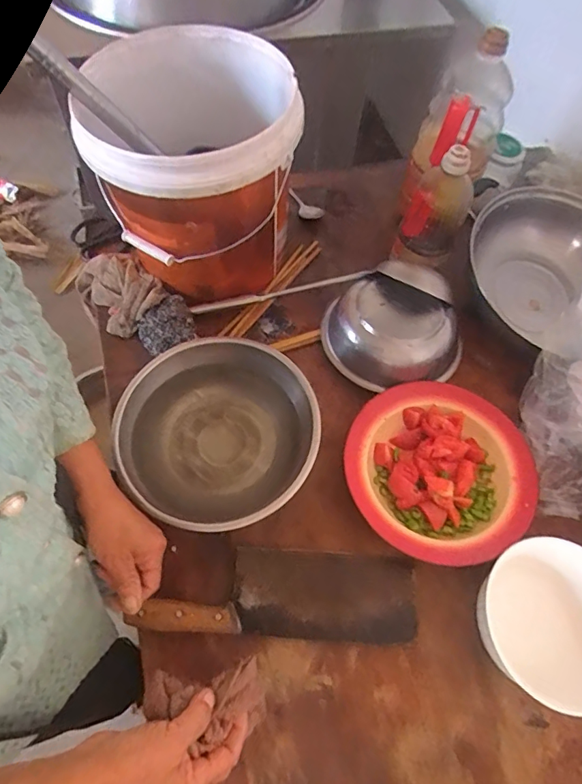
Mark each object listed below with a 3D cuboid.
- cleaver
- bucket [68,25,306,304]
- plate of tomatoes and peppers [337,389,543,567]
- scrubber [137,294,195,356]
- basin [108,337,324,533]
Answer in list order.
[{"bbox_3d":[-0.011,0.226,0.545,0.294,0.018,0.100,-2,62,-4],"label":"cleaver"},{"bbox_3d":[-0.119,-0.279,0.628,0.240,0.217,0.230,2,62,-3],"label":"bucket"},{"bbox_3d":[0.176,0.092,0.585,0.209,0.039,0.207,2,62,-3],"label":"plate of tomatoes and peppers"},{"bbox_3d":[-0.168,-0.087,0.665,0.072,0.033,0.063,-26,66,-16],"label":"scrubber"},{"bbox_3d":[-0.089,0.048,0.591,0.225,0.075,0.216,2,62,-3],"label":"basin"}]

